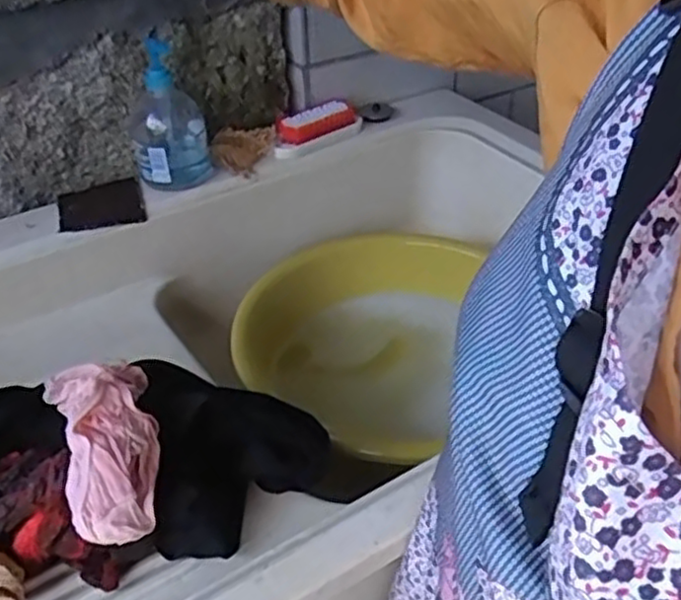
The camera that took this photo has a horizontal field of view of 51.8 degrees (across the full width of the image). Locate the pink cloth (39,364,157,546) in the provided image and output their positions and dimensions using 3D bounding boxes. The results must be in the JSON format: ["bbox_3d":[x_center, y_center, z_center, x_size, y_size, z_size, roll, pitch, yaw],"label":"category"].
[{"bbox_3d":[-0.165,0.091,0.499,0.074,0.057,0.175,-18,39,-21],"label":"pink cloth"}]

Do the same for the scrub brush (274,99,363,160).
[{"bbox_3d":[-0.031,-0.224,0.910,0.138,0.035,0.047,-29,44,-32],"label":"scrub brush"}]

